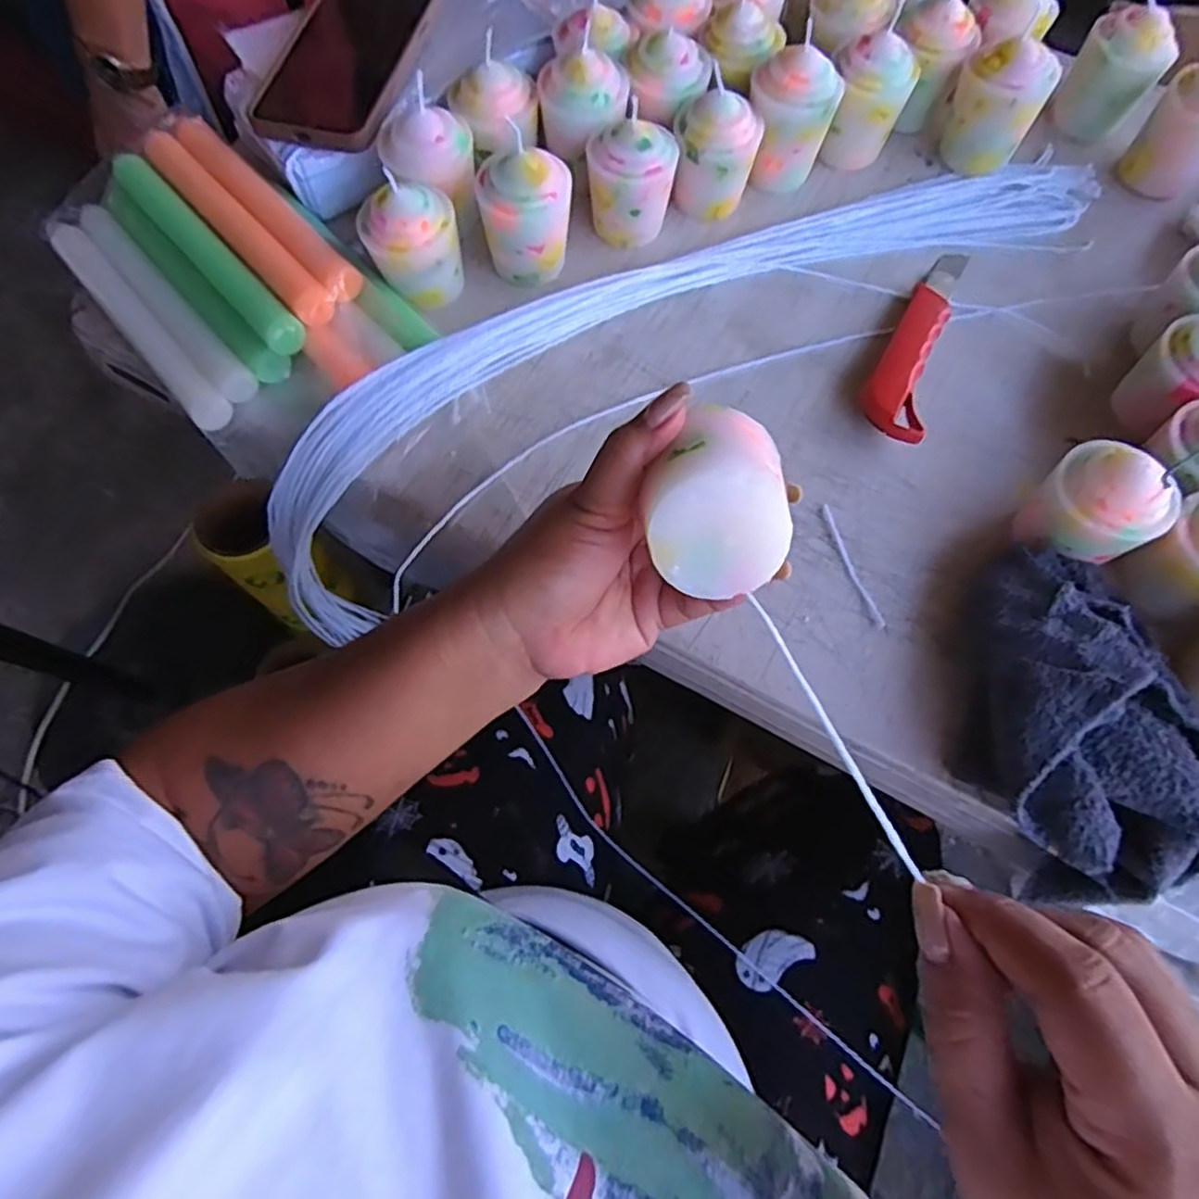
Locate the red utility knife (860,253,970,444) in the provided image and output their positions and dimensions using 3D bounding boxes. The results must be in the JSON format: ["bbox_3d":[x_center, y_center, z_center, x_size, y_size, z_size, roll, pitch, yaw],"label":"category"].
[{"bbox_3d":[0.201,-0.170,0.445,0.037,0.019,0.166,21,71,8],"label":"red utility knife"}]

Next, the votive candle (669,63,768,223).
[{"bbox_3d":[0.075,-0.290,0.462,0.054,0.064,0.045,13,70,5],"label":"votive candle"}]

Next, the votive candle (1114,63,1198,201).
[{"bbox_3d":[0.389,-0.314,0.460,0.044,0.084,0.050,-23,71,-8],"label":"votive candle"}]

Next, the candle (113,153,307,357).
[{"bbox_3d":[-0.244,-0.214,0.441,0.024,0.022,0.180,-41,75,-14],"label":"candle"}]

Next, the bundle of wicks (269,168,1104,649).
[{"bbox_3d":[0.049,-0.183,0.494,0.604,0.128,0.131,-27,72,-9],"label":"bundle of wicks"}]

